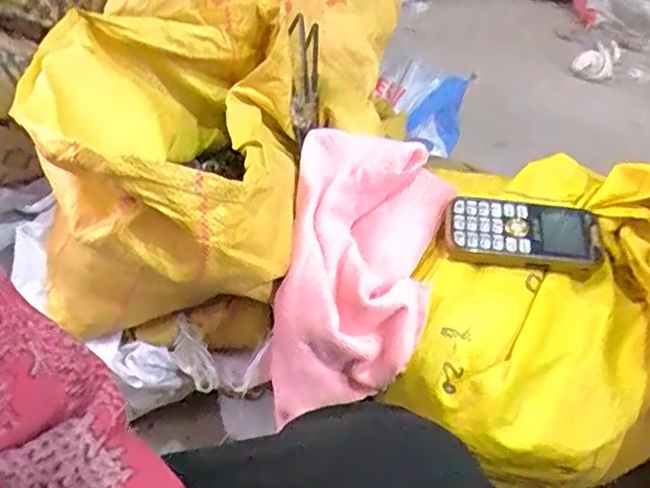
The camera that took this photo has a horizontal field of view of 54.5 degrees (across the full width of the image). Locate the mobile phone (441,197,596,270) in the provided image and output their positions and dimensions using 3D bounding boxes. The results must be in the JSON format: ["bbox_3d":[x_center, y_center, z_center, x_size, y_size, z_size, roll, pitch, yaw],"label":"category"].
[{"bbox_3d":[0.166,-0.008,0.527,0.127,0.014,0.054,9,62,-2],"label":"mobile phone"}]

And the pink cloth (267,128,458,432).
[{"bbox_3d":[0.033,0.028,0.524,0.153,0.094,0.236,16,74,-5],"label":"pink cloth"}]

